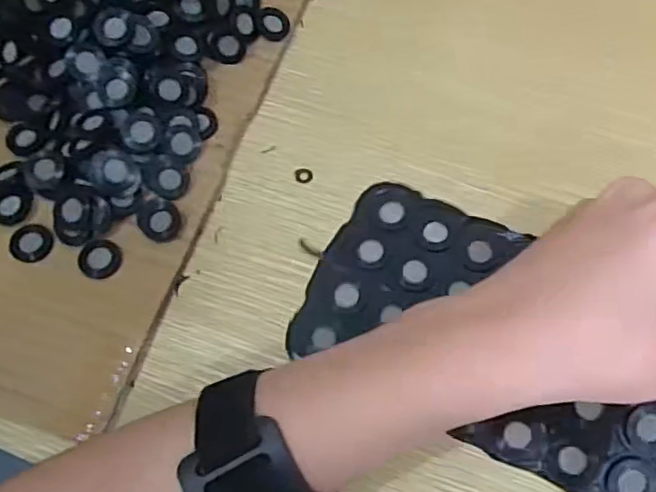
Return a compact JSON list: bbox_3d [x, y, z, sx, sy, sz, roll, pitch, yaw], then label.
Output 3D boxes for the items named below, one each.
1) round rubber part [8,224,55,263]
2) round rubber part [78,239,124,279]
[{"bbox_3d":[-0.137,-0.002,0.292,0.016,0.006,0.018,15,68,9],"label":"round rubber part"},{"bbox_3d":[-0.106,0.006,0.291,0.019,0.005,0.018,-1,67,2],"label":"round rubber part"}]

